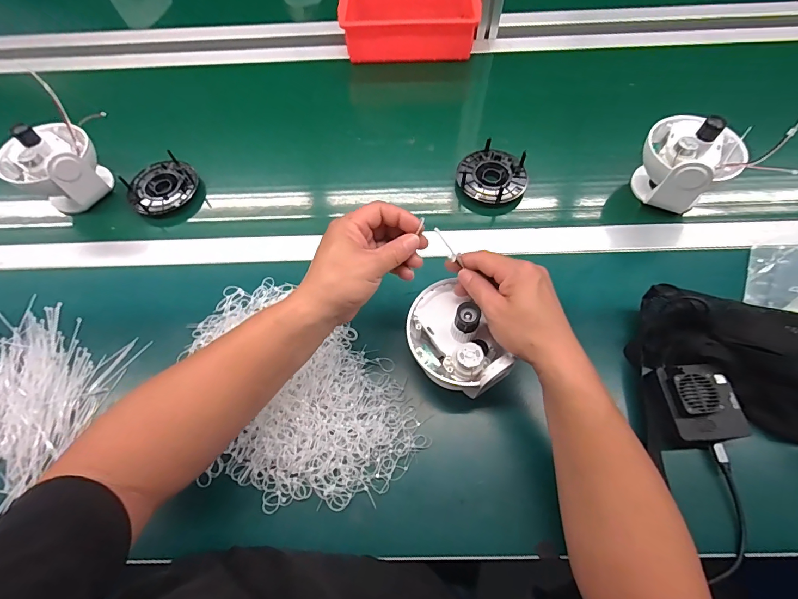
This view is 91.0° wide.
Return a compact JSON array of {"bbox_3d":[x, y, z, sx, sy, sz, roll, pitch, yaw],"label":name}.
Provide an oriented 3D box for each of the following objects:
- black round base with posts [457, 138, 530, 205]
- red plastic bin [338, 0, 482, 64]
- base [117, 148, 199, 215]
[{"bbox_3d":[0.138,-0.183,0.593,0.099,0.042,0.099,5,64,4],"label":"black round base with posts"},{"bbox_3d":[0.019,-0.524,0.733,0.245,0.081,0.159,0,64,1],"label":"red plastic bin"},{"bbox_3d":[-0.359,-0.170,0.601,0.101,0.022,0.098,0,64,1],"label":"base"}]

